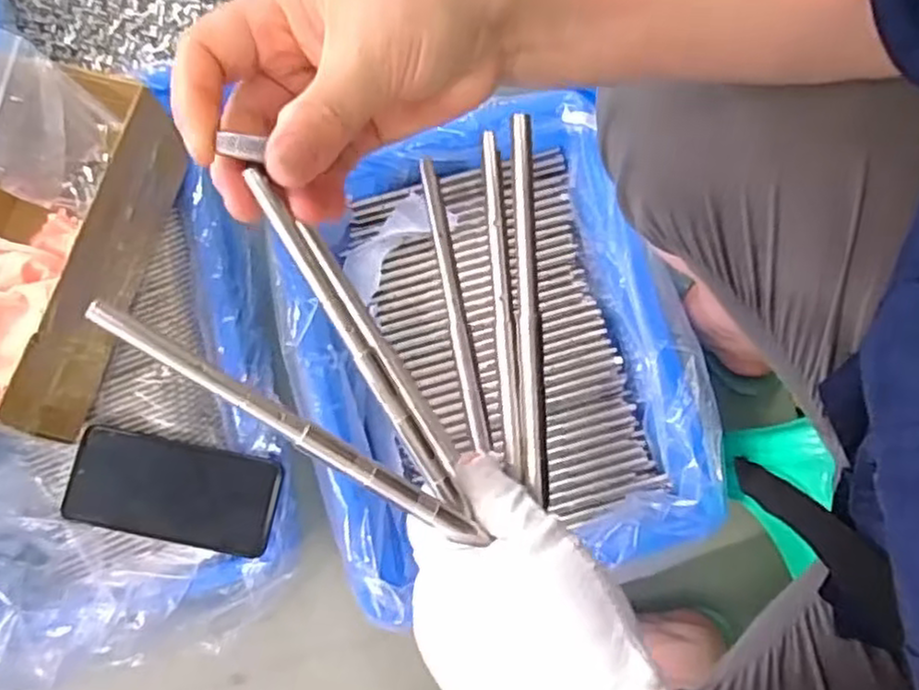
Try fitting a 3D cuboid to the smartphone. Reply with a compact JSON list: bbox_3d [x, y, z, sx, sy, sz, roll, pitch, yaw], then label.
[{"bbox_3d":[-0.229,0.116,0.567,0.163,0.006,0.077,11,79,3],"label":"smartphone"}]

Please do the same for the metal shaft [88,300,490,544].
[{"bbox_3d":[-0.050,0.029,0.229,0.144,0.005,0.008,35,80,-21],"label":"metal shaft"}]

